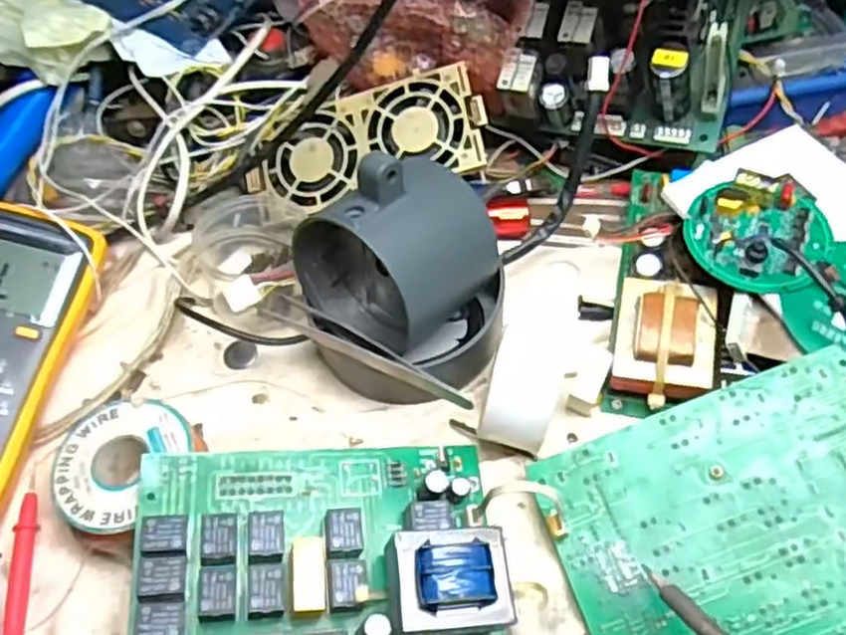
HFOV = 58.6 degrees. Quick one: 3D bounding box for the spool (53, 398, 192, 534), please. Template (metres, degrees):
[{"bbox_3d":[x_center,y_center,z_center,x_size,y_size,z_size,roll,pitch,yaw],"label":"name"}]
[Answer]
[{"bbox_3d":[-0.147,0.078,0.377,0.061,0.037,0.067,-2,58,2],"label":"spool"}]

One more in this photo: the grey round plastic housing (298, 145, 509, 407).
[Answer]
[{"bbox_3d":[-0.008,-0.015,0.377,0.101,0.111,0.082,-13,58,-5],"label":"grey round plastic housing"}]

